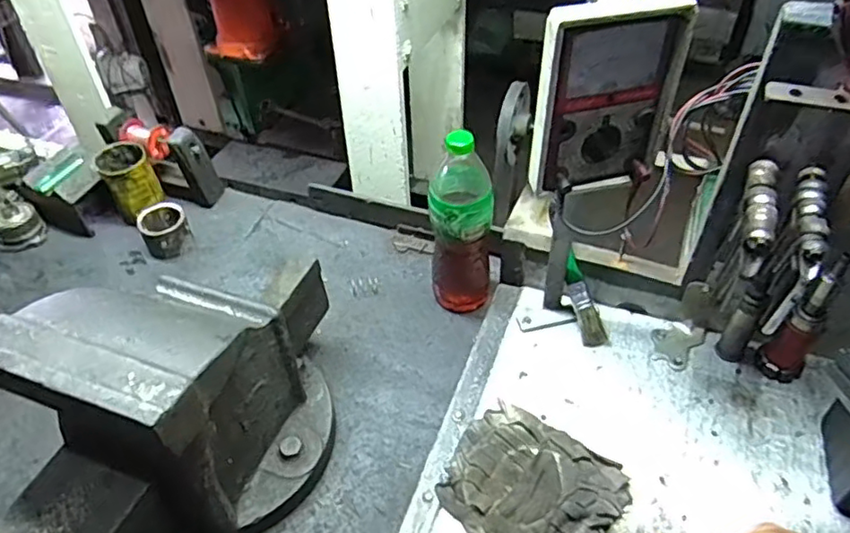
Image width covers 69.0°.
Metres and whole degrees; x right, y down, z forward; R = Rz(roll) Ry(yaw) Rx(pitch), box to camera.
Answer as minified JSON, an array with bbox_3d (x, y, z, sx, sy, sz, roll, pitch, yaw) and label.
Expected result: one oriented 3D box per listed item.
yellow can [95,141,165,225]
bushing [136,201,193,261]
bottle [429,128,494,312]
[{"bbox_3d":[-0.459,-0.126,0.976,0.075,0.120,0.079,-1,45,1],"label":"yellow can"},{"bbox_3d":[-0.397,-0.054,0.948,0.067,0.056,0.074,-23,49,-20],"label":"bushing"},{"bbox_3d":[0.047,-0.046,0.783,0.076,0.262,0.060,3,46,4],"label":"bottle"}]

